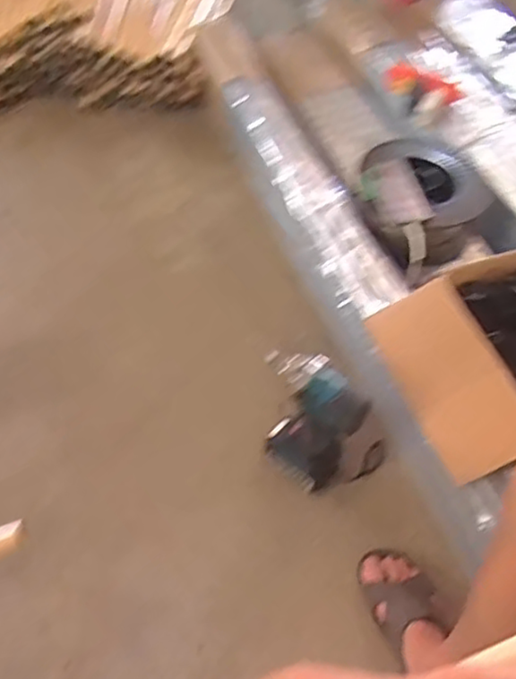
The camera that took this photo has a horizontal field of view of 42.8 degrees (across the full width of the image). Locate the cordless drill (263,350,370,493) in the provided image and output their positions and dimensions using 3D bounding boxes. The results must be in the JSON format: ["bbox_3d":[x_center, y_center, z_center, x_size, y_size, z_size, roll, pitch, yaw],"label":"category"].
[{"bbox_3d":[0.074,0.121,0.963,0.150,0.235,0.071,33,58,19],"label":"cordless drill"}]

